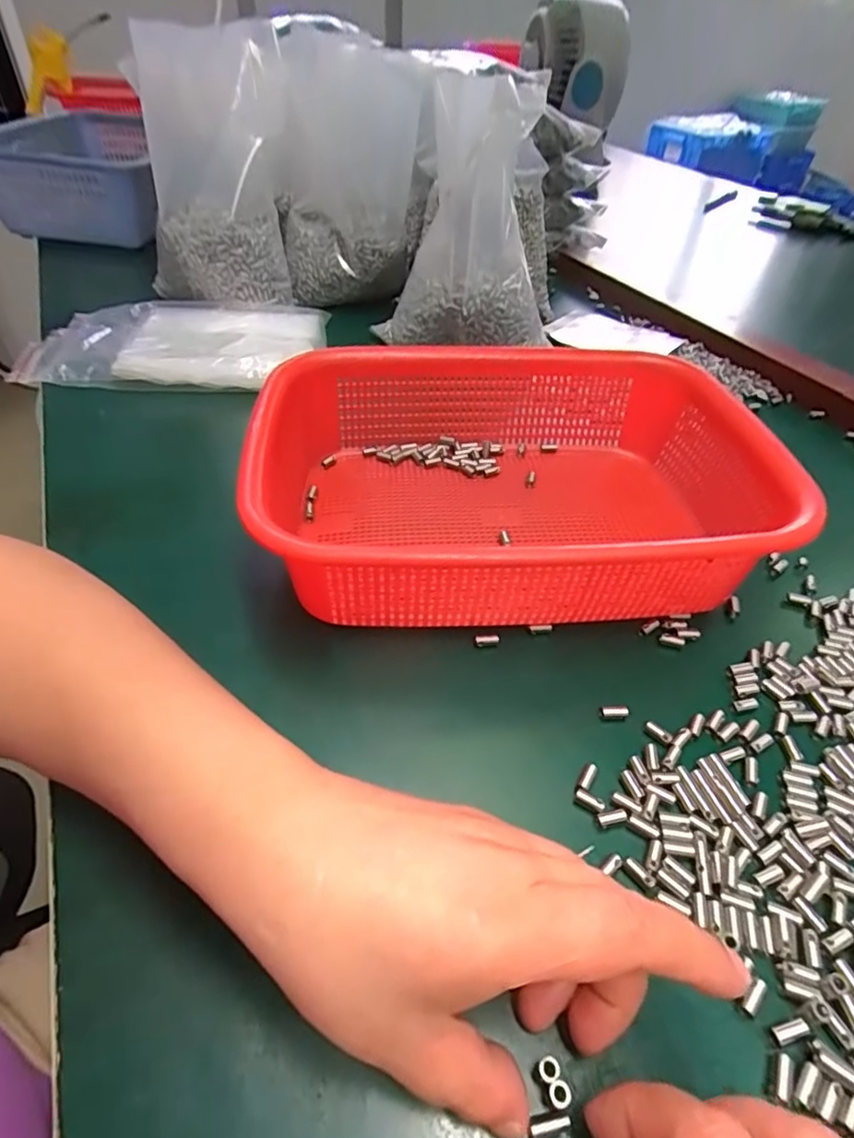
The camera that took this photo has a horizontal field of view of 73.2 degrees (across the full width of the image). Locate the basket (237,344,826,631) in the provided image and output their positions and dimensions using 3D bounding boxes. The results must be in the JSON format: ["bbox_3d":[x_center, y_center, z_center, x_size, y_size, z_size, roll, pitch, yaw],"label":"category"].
[{"bbox_3d":[0.054,-0.051,0.342,0.282,0.077,0.202,-1,45,-3],"label":"basket"}]

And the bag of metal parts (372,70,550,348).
[{"bbox_3d":[0.037,-0.279,0.465,0.097,0.183,0.104,-27,52,-26],"label":"bag of metal parts"}]

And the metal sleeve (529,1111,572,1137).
[{"bbox_3d":[0.037,0.167,0.172,0.013,0.005,0.006,-5,46,-8],"label":"metal sleeve"}]

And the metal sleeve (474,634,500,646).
[{"bbox_3d":[0.032,0.037,0.304,0.014,0.004,0.004,-6,46,-9],"label":"metal sleeve"}]

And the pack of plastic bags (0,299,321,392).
[{"bbox_3d":[-0.216,-0.199,0.506,0.236,0.023,0.139,0,45,-3],"label":"pack of plastic bags"}]

